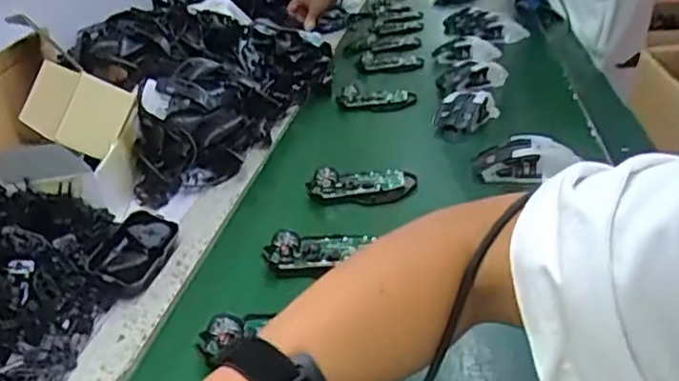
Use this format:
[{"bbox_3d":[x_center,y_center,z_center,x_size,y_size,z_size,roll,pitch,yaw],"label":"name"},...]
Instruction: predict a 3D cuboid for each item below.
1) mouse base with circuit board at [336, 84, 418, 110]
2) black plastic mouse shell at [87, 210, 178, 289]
[{"bbox_3d":[0.057,-0.149,0.988,0.118,0.027,0.060,-5,27,11],"label":"mouse base with circuit board"},{"bbox_3d":[-0.191,0.058,0.601,0.054,0.032,0.107,-6,27,9],"label":"black plastic mouse shell"}]

